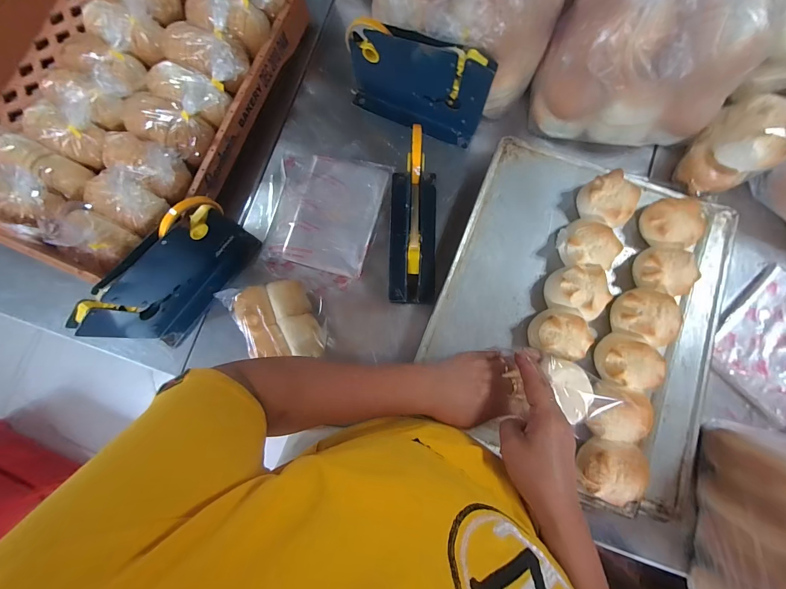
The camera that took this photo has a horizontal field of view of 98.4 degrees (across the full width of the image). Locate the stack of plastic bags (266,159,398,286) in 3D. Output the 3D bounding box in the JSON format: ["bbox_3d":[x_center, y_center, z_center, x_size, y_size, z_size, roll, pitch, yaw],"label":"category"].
[{"bbox_3d":[-0.108,-0.129,0.550,0.165,0.020,0.208,13,83,3],"label":"stack of plastic bags"}]

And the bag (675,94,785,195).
[{"bbox_3d":[0.482,-0.210,0.472,0.113,0.102,0.097,-34,83,-3],"label":"bag"}]

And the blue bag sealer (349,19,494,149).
[{"bbox_3d":[0.034,-0.319,0.520,0.219,0.146,0.043,22,83,4],"label":"blue bag sealer"}]

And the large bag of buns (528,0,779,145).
[{"bbox_3d":[0.347,-0.333,0.467,0.240,0.176,0.165,9,82,3],"label":"large bag of buns"}]

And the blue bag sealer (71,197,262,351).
[{"bbox_3d":[-0.303,-0.022,0.486,0.053,0.163,0.225,36,84,6],"label":"blue bag sealer"}]

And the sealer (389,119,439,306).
[{"bbox_3d":[0.031,-0.102,0.481,0.073,0.147,0.212,2,82,2],"label":"sealer"}]

